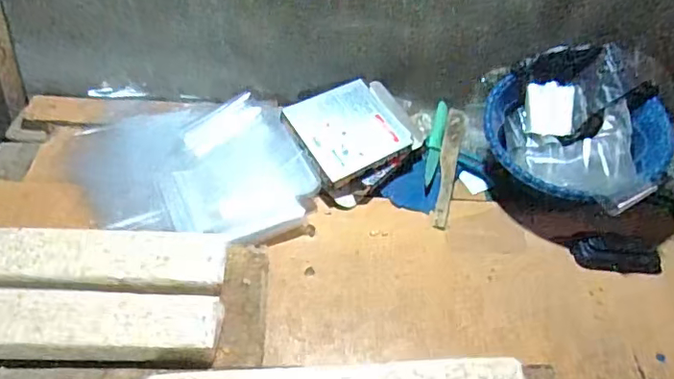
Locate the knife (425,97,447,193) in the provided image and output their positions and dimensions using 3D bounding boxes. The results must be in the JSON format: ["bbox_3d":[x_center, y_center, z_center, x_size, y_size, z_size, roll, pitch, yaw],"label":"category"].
[{"bbox_3d":[0.147,-0.067,0.819,0.020,0.018,0.175,13,51,7],"label":"knife"}]

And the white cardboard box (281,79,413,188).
[{"bbox_3d":[0.012,-0.086,0.778,0.140,0.018,0.140,-26,66,-21],"label":"white cardboard box"}]

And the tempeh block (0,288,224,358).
[{"bbox_3d":[-0.313,0.137,0.554,0.372,0.028,0.075,2,50,-3],"label":"tempeh block"}]

